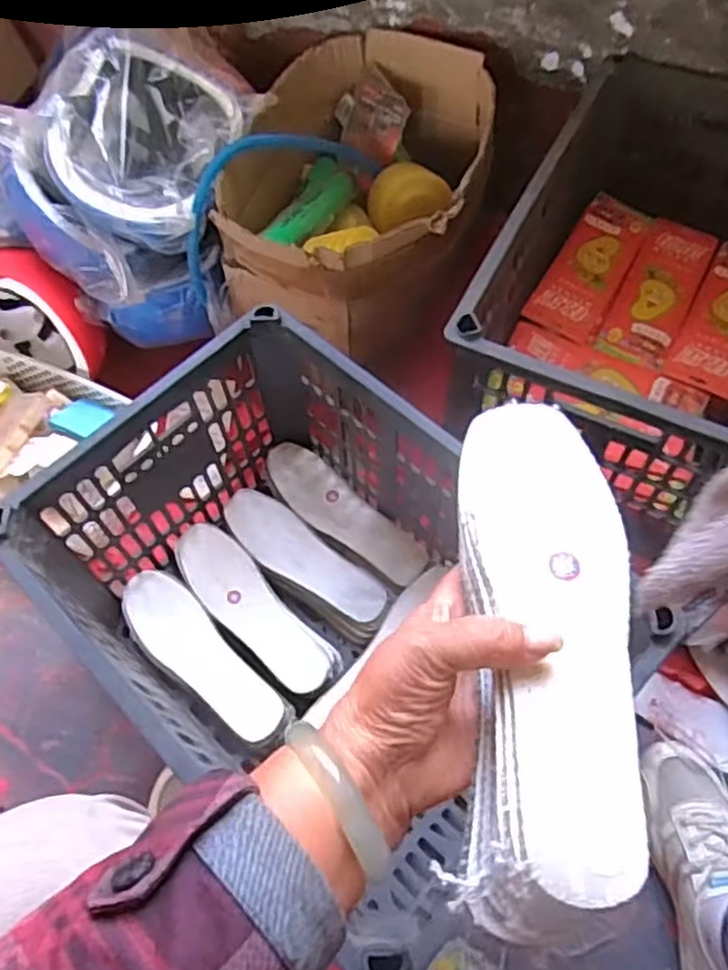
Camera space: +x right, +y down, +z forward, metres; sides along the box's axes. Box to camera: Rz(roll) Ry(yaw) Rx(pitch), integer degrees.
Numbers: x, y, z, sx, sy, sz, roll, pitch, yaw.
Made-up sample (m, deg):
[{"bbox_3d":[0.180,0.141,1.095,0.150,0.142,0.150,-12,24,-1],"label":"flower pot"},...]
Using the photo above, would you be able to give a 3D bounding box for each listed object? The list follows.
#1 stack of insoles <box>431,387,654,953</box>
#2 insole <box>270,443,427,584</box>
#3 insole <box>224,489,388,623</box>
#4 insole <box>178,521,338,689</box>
[{"bbox_3d":[0.085,0.069,0.342,0.078,0.028,0.243,2,63,4],"label":"stack of insoles"},{"bbox_3d":[-0.025,0.032,0.852,0.223,0.026,0.061,39,71,21],"label":"insole"},{"bbox_3d":[-0.073,0.080,0.837,0.222,0.010,0.066,35,69,19],"label":"insole"},{"bbox_3d":[-0.124,0.133,0.805,0.069,0.010,0.235,-39,67,-16],"label":"insole"}]

